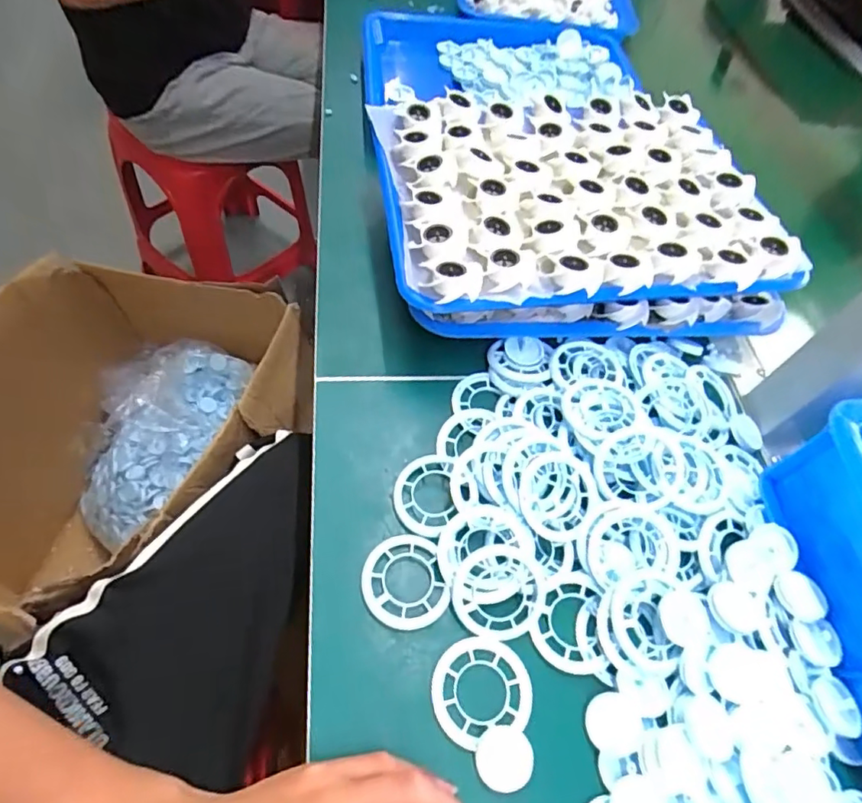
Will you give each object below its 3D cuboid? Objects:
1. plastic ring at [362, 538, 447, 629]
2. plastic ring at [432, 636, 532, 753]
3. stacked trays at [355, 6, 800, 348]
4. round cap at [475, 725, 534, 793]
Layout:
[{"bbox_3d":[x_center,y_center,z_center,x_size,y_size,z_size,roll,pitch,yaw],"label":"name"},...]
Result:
[{"bbox_3d":[-0.018,0.115,0.346,0.052,0.006,0.056,-13,62,-11],"label":"plastic ring"},{"bbox_3d":[0.029,0.168,0.320,0.058,0.005,0.053,2,60,-3],"label":"plastic ring"},{"bbox_3d":[0.120,-0.163,0.486,0.315,0.080,0.235,-5,61,-7],"label":"stacked trays"},{"bbox_3d":[0.041,0.197,0.300,0.030,0.004,0.030,2,60,-3],"label":"round cap"}]

